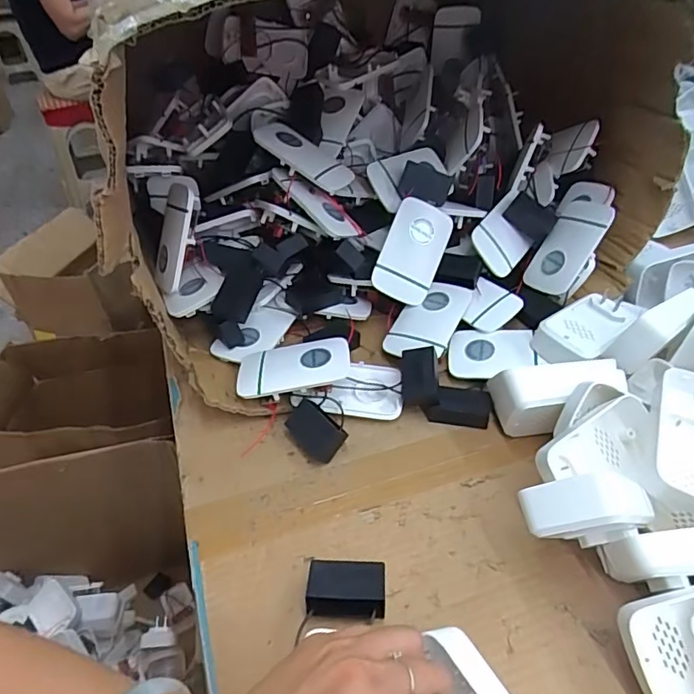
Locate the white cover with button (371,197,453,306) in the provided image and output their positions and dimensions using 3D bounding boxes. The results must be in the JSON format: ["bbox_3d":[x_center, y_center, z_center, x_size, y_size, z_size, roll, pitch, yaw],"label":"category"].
[{"bbox_3d":[0.064,-0.093,0.509,0.058,0.096,0.009,23,-2,-7],"label":"white cover with button"}]

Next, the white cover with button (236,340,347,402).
[{"bbox_3d":[-0.046,0.017,0.450,0.096,0.009,0.054,-12,37,3],"label":"white cover with button"}]

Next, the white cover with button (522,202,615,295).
[{"bbox_3d":[0.216,-0.100,0.520,0.012,0.097,0.059,26,11,-37],"label":"white cover with button"}]

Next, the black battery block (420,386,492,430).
[{"bbox_3d":[0.094,0.051,0.448,0.055,0.024,0.029,5,41,8],"label":"black battery block"}]

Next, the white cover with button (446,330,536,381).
[{"bbox_3d":[0.133,0.006,0.486,0.076,0.011,0.053,-4,51,10],"label":"white cover with button"}]

